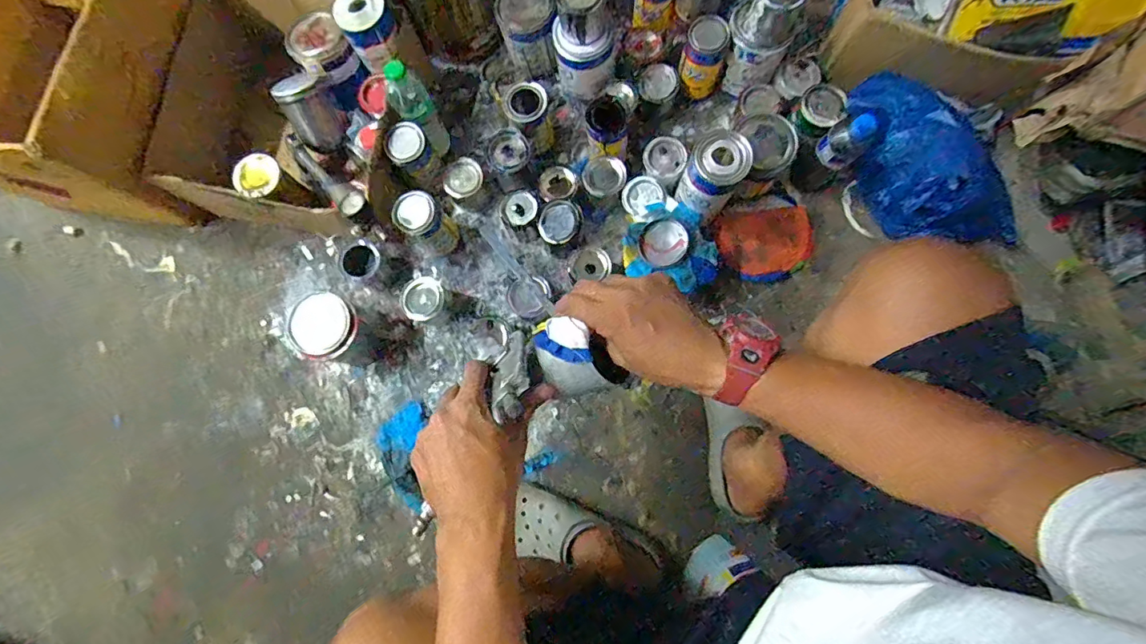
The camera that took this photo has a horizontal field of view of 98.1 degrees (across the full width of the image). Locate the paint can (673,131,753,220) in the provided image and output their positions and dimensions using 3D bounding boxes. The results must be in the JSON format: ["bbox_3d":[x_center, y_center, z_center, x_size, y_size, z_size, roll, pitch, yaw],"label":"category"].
[{"bbox_3d":[0.214,-0.224,0.775,0.085,0.144,0.080,0,80,2],"label":"paint can"}]

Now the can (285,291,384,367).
[{"bbox_3d":[-0.384,0.020,0.832,0.092,0.148,0.092,0,80,2],"label":"can"}]

